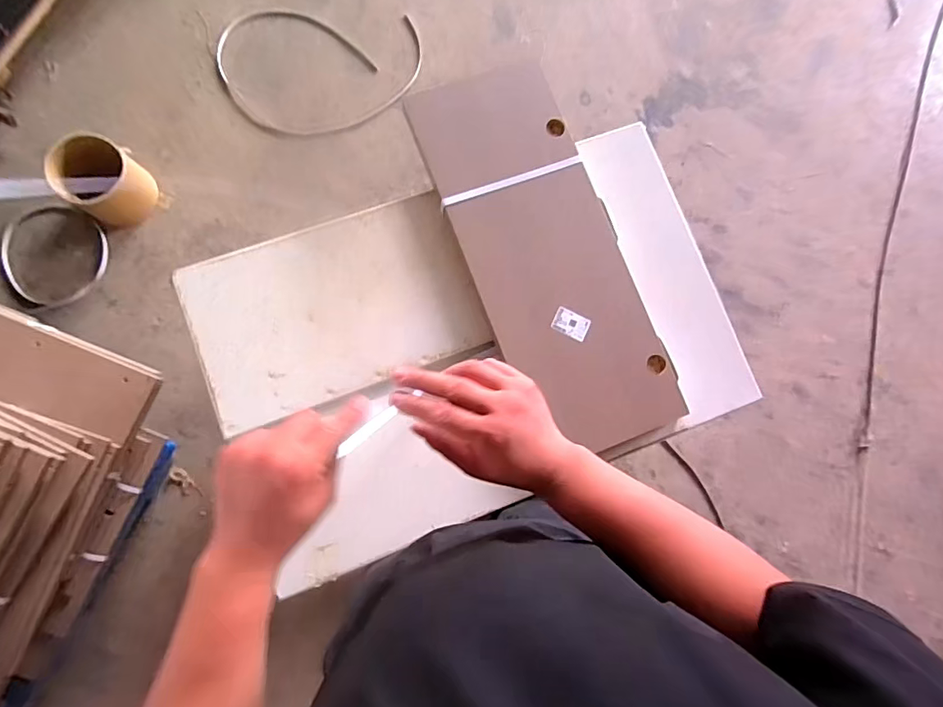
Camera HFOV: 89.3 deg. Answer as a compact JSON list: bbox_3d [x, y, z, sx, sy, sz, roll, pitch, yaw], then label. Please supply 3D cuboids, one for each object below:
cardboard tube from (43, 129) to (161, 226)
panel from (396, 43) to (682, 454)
[{"bbox_3d":[-1.098,-0.515,1.437,0.204,0.185,0.203,1,83,-5],"label":"cardboard tube"},{"bbox_3d":[0.135,-0.165,0.838,0.270,0.033,0.676,-23,88,-4],"label":"panel"}]

